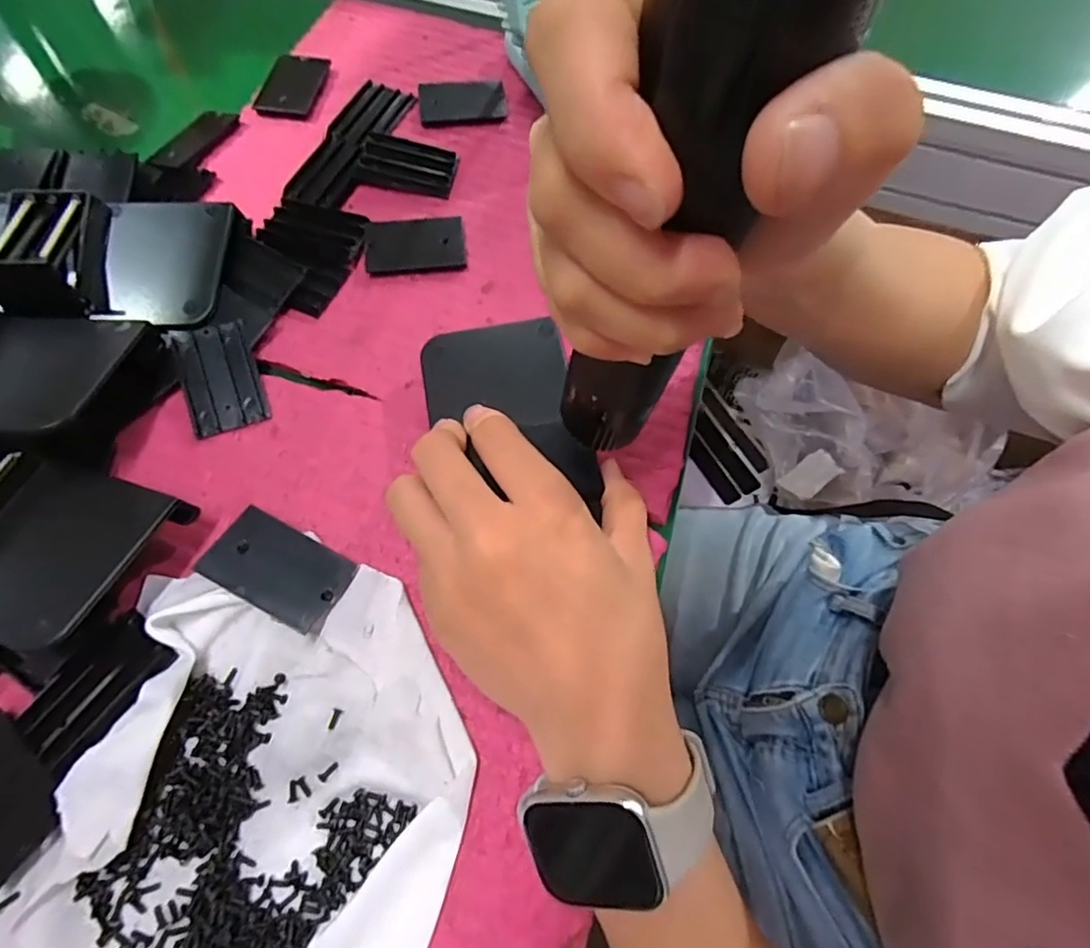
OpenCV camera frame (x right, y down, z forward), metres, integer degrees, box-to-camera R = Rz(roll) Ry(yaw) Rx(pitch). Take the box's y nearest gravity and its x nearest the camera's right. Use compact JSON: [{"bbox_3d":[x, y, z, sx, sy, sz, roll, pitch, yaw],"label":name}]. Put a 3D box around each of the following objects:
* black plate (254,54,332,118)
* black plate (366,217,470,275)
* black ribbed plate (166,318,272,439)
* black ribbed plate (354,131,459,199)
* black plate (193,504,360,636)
[{"bbox_3d":[-0.163,-0.253,0.382,0.034,0.009,0.058,6,67,1],"label":"black plate"},{"bbox_3d":[-0.073,-0.131,0.333,0.054,0.005,0.037,-3,67,-3],"label":"black plate"},{"bbox_3d":[-0.162,-0.048,0.292,0.036,0.005,0.056,-19,80,-6],"label":"black ribbed plate"},{"bbox_3d":[-0.083,-0.187,0.356,0.056,0.004,0.034,10,78,-7],"label":"black ribbed plate"},{"bbox_3d":[-0.113,0.040,0.253,0.056,0.005,0.036,33,58,-4],"label":"black plate"}]

